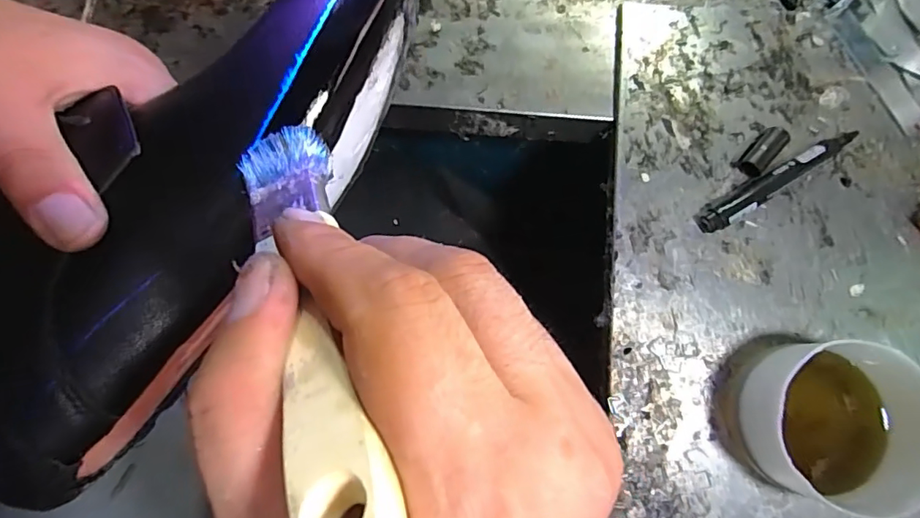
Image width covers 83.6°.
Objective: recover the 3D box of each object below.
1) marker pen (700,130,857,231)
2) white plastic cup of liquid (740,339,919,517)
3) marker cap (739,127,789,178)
[{"bbox_3d":[0.220,-0.056,0.354,0.127,0.019,0.017,-33,79,-6],"label":"marker pen"},{"bbox_3d":[0.219,0.097,0.302,0.074,0.066,0.089,11,78,4],"label":"white plastic cup of liquid"},{"bbox_3d":[0.212,-0.074,0.359,0.016,0.016,0.037,42,82,10],"label":"marker cap"}]

